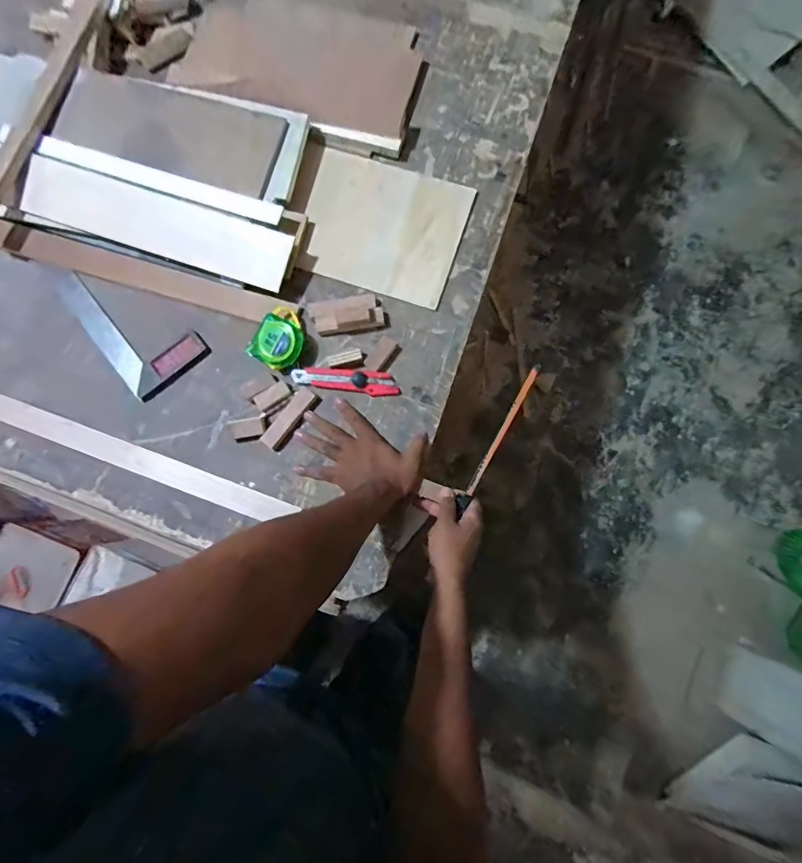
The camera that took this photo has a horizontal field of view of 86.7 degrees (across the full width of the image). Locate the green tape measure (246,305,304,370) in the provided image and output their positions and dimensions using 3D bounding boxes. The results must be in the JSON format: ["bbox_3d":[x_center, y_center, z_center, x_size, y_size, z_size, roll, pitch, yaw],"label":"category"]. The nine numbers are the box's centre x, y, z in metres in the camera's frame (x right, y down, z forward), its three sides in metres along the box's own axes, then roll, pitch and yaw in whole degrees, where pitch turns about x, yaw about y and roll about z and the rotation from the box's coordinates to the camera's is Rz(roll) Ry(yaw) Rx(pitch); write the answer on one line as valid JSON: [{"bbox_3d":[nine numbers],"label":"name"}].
[{"bbox_3d":[-0.172,-0.135,0.610,0.067,0.030,0.087,32,81,5],"label":"green tape measure"}]

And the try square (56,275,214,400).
[{"bbox_3d":[-0.401,-0.164,0.638,0.126,0.015,0.222,-39,82,-7],"label":"try square"}]

